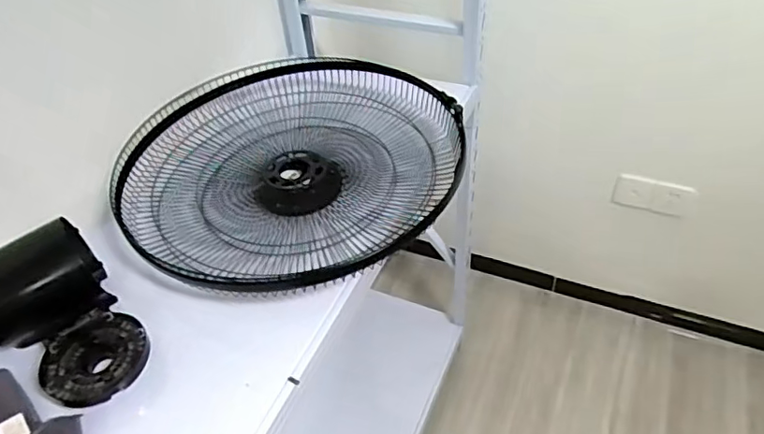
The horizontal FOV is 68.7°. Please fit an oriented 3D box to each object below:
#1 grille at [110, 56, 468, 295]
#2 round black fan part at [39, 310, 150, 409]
[{"bbox_3d":[-0.122,-0.074,0.858,0.501,0.119,0.504,-3,45,3],"label":"grille"},{"bbox_3d":[-0.324,0.163,0.639,0.109,0.023,0.120,-33,50,-24],"label":"round black fan part"}]

